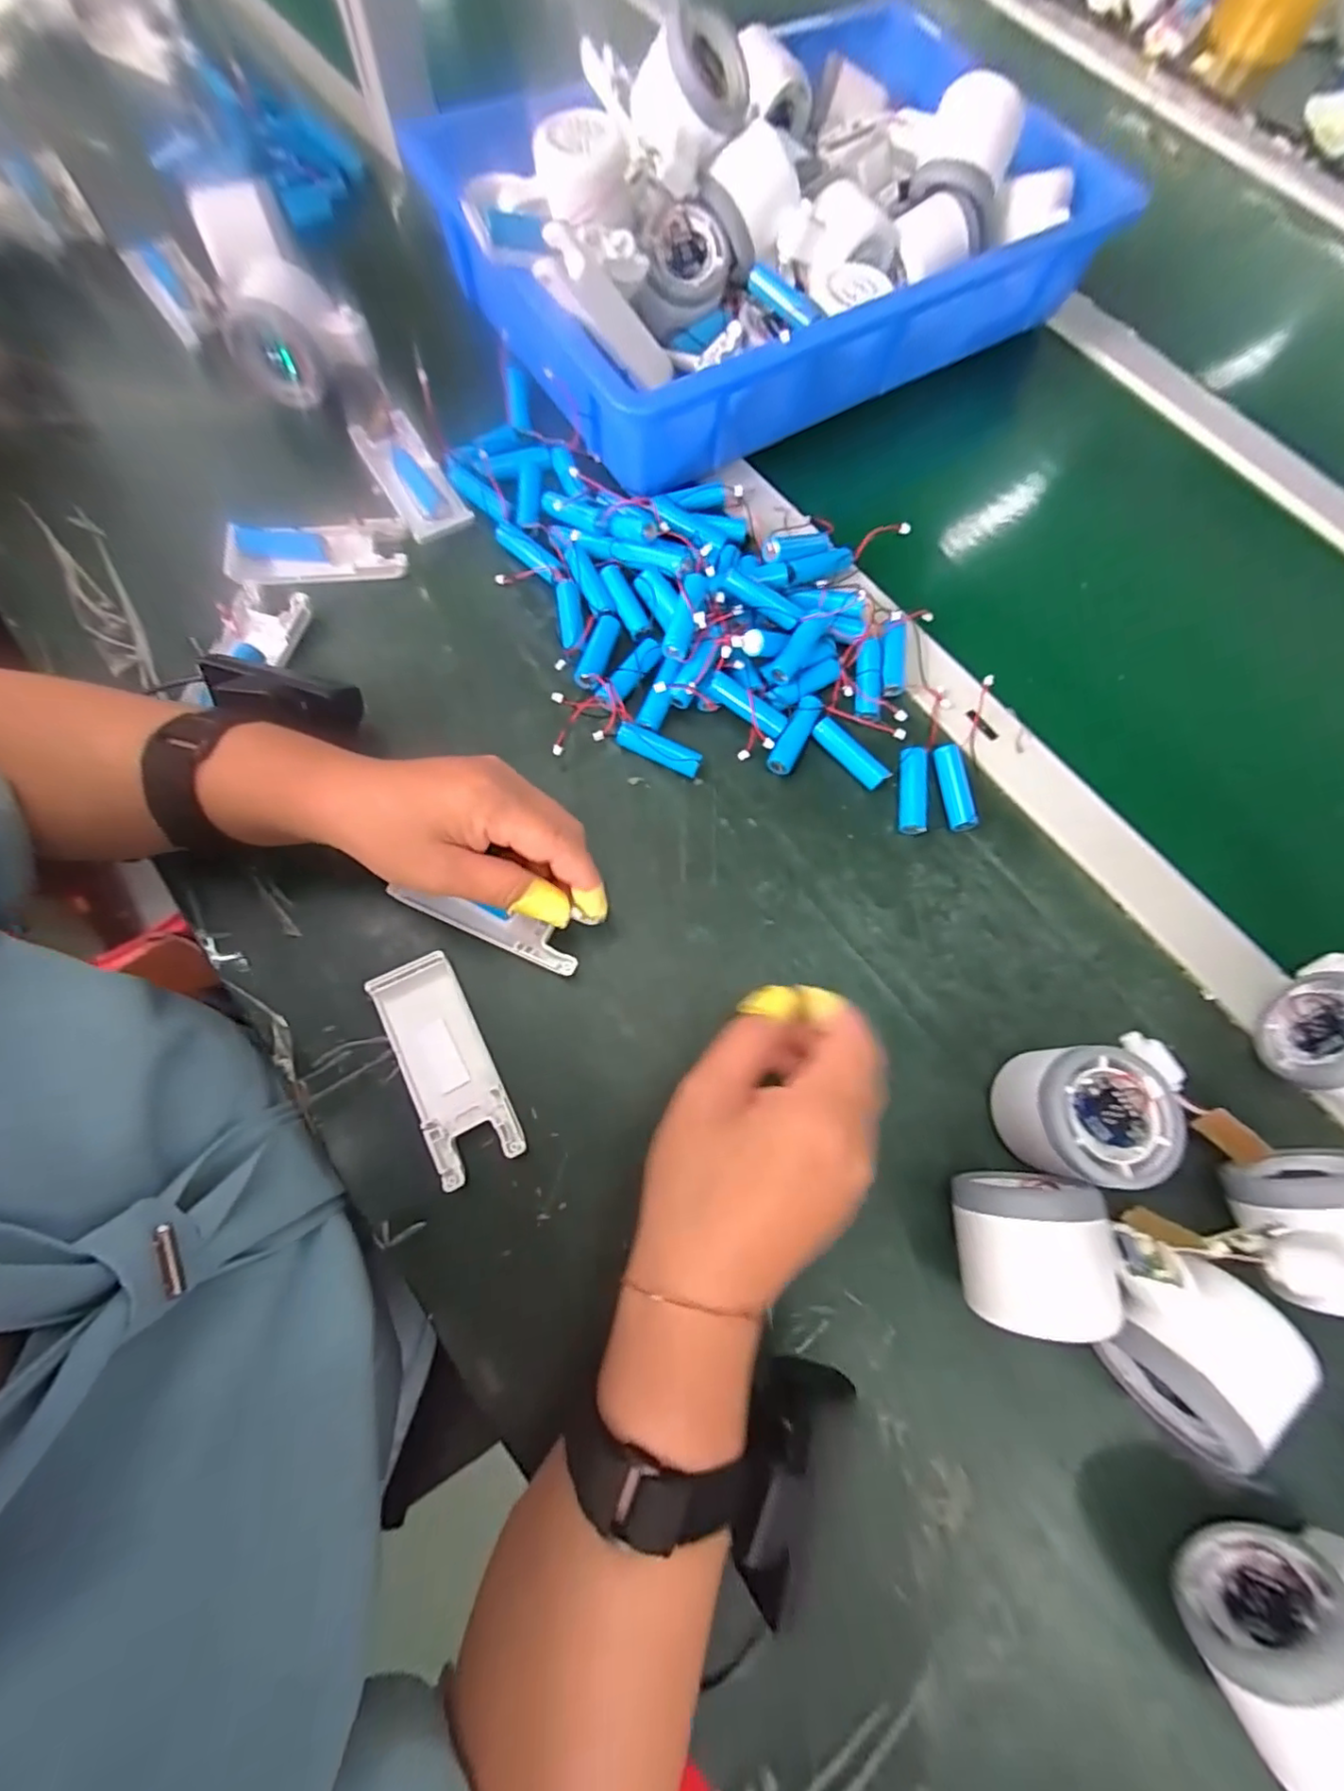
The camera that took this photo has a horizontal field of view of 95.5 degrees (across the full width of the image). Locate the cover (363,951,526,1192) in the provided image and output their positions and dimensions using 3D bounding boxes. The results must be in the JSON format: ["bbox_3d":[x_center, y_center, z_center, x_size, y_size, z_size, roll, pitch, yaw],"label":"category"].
[{"bbox_3d":[-0.111,0.083,0.297,0.041,0.012,0.104,-26,76,-10],"label":"cover"}]

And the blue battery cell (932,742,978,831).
[{"bbox_3d":[0.165,-0.065,0.357,0.020,0.014,0.053,-4,74,-4],"label":"blue battery cell"}]

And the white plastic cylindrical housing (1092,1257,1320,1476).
[{"bbox_3d":[0.218,0.188,0.261,0.056,0.052,0.069,-28,77,-10],"label":"white plastic cylindrical housing"}]

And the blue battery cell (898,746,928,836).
[{"bbox_3d":[0.140,-0.061,0.354,0.015,0.014,0.050,7,73,-1],"label":"blue battery cell"}]

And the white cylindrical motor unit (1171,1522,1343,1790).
[{"bbox_3d":[0.262,0.276,0.235,0.117,0.063,0.048,-28,77,-10],"label":"white cylindrical motor unit"}]

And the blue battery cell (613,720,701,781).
[{"bbox_3d":[-0.008,-0.085,0.353,0.051,0.015,0.014,27,74,5],"label":"blue battery cell"}]

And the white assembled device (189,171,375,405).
[{"bbox_3d":[-0.273,-0.410,0.416,0.082,0.055,0.149,-29,77,-11],"label":"white assembled device"}]

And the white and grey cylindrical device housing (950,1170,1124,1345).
[{"bbox_3d":[0.150,0.152,0.268,0.063,0.055,0.059,-4,74,-4],"label":"white and grey cylindrical device housing"}]

